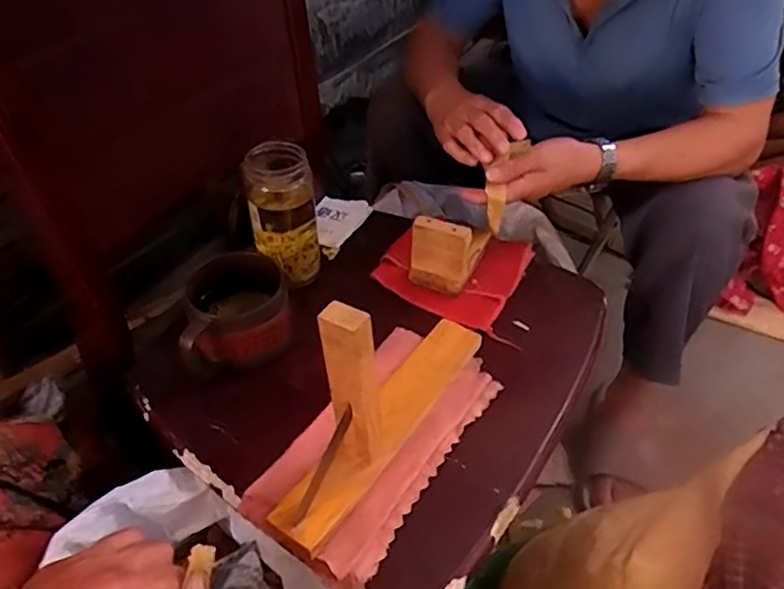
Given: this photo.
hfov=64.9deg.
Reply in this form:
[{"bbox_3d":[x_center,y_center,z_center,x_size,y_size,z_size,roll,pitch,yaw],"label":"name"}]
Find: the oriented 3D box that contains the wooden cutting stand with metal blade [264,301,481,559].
[{"bbox_3d":[-0.004,0.061,0.504,0.048,0.176,0.260,27,49,24],"label":"wooden cutting stand with metal blade"}]

